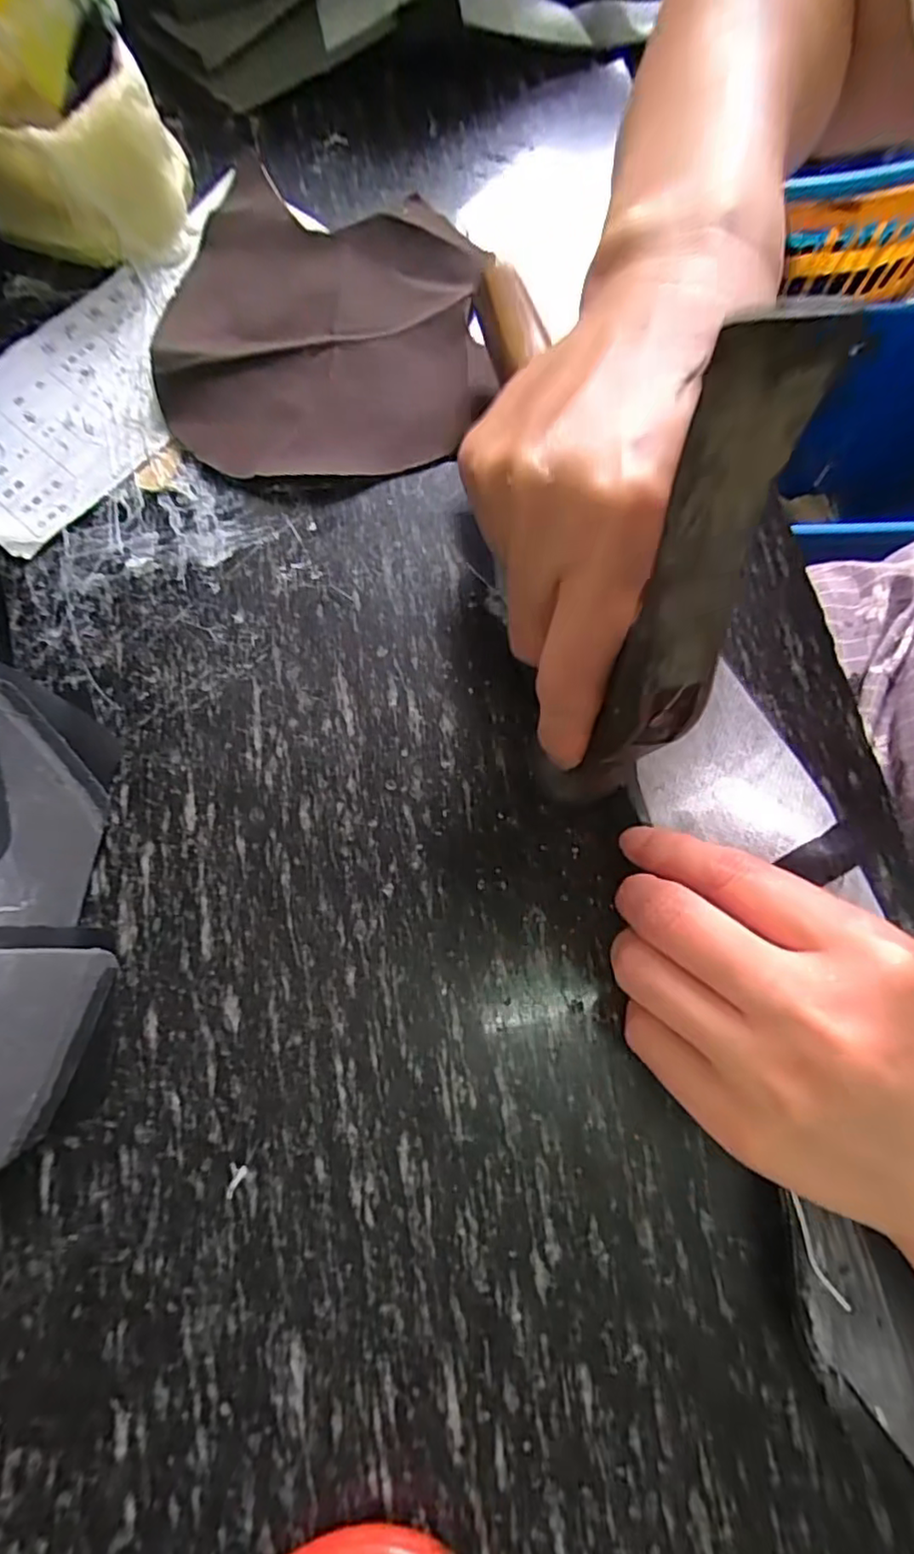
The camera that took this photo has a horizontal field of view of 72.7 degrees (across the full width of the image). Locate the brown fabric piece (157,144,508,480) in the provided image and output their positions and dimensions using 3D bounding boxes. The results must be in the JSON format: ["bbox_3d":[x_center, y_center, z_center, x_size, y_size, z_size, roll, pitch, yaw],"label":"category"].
[{"bbox_3d":[-0.058,-0.207,0.279,0.139,0.010,0.166,-1,75,1],"label":"brown fabric piece"}]

